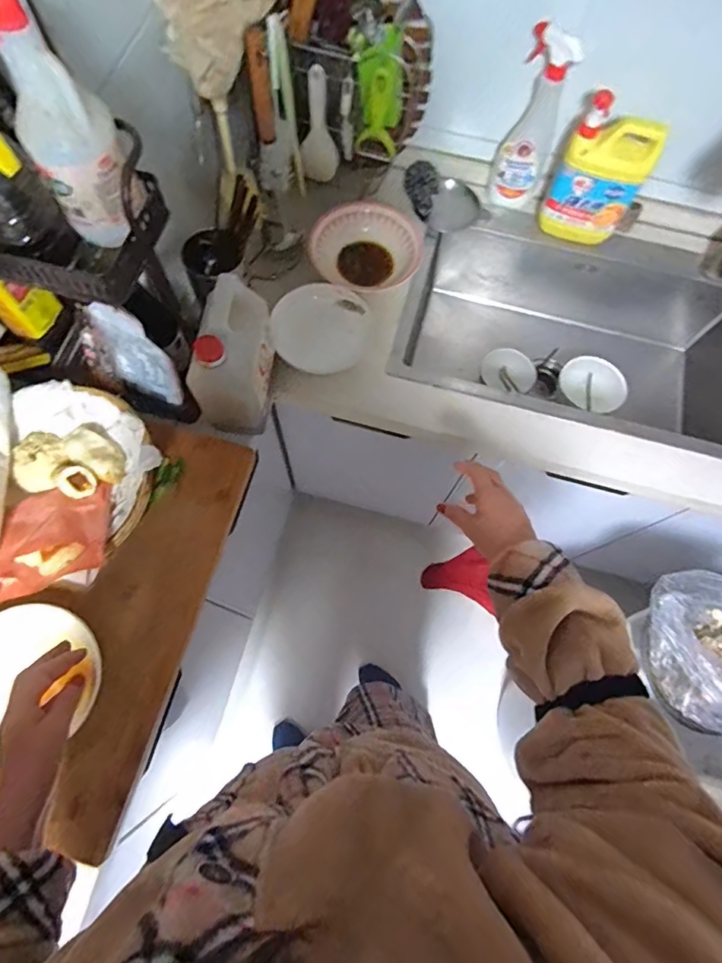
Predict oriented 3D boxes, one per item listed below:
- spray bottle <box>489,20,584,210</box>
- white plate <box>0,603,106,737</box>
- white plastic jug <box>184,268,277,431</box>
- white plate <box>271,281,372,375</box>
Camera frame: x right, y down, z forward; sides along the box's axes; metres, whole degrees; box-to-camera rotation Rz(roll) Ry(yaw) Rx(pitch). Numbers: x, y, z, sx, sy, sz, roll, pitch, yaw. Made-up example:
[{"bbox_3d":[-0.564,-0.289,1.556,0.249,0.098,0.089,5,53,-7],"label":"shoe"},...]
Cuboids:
[{"bbox_3d":[0.315,-0.659,0.926,0.093,0.284,0.078,18,71,6],"label":"spray bottle"},{"bbox_3d":[-0.443,0.252,0.647,0.199,0.036,0.165,-18,71,-7],"label":"white plate"},{"bbox_3d":[-0.189,-0.178,0.750,0.090,0.199,0.171,4,70,1],"label":"white plastic jug"},{"bbox_3d":[-0.073,-0.278,0.918,0.174,0.016,0.159,0,91,0],"label":"white plate"}]

